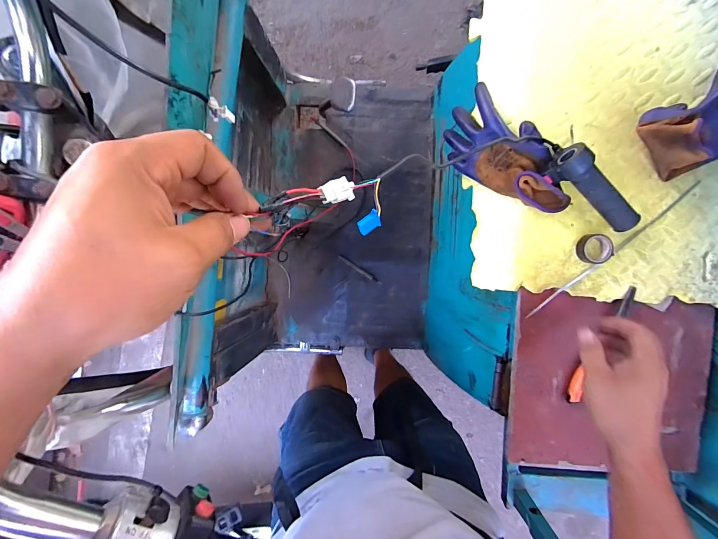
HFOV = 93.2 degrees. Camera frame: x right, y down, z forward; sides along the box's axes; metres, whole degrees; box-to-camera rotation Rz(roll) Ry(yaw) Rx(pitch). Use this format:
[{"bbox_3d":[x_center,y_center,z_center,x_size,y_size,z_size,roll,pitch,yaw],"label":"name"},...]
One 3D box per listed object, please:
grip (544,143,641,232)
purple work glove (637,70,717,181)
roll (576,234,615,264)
[{"bbox_3d":[0.337,-0.112,0.482,0.143,0.055,0.052,35,95,-5],"label":"grip"},{"bbox_3d":[0.494,-0.207,0.472,0.172,0.066,0.109,-32,97,3],"label":"purple work glove"},{"bbox_3d":[0.354,-0.030,0.504,0.050,0.020,0.044,3,97,-2],"label":"roll"}]

